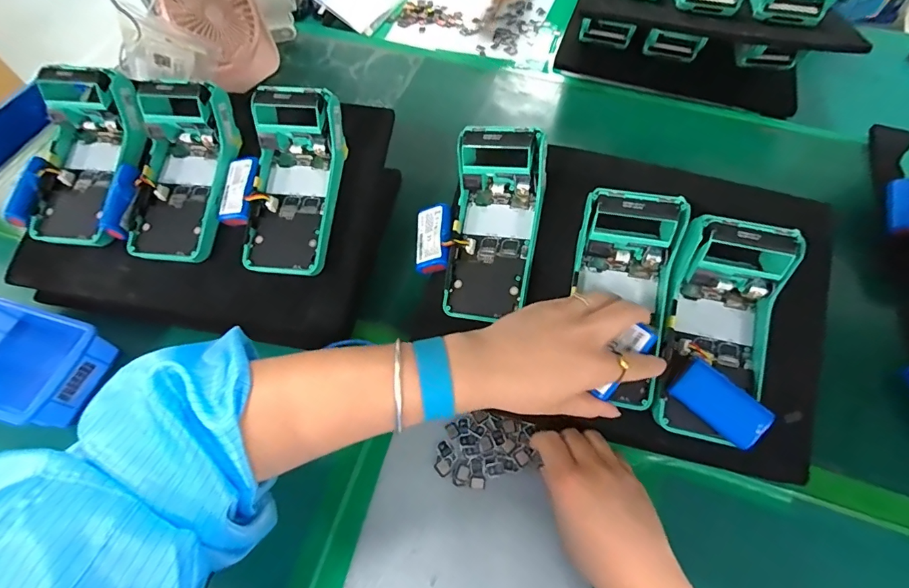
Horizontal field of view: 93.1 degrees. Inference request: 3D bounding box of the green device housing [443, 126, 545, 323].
[{"bbox_3d":[0.036,-0.061,0.398,0.075,0.047,0.167,9,97,6],"label":"green device housing"}]

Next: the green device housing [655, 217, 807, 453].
[{"bbox_3d":[0.210,0.028,0.331,0.082,0.082,0.153,11,65,7],"label":"green device housing"}]

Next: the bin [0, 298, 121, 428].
[{"bbox_3d":[-0.419,0.068,0.417,0.138,0.064,0.099,16,61,9],"label":"bin"}]

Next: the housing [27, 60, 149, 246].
[{"bbox_3d":[-0.361,-0.133,0.431,0.088,0.065,0.171,15,92,9],"label":"housing"}]

